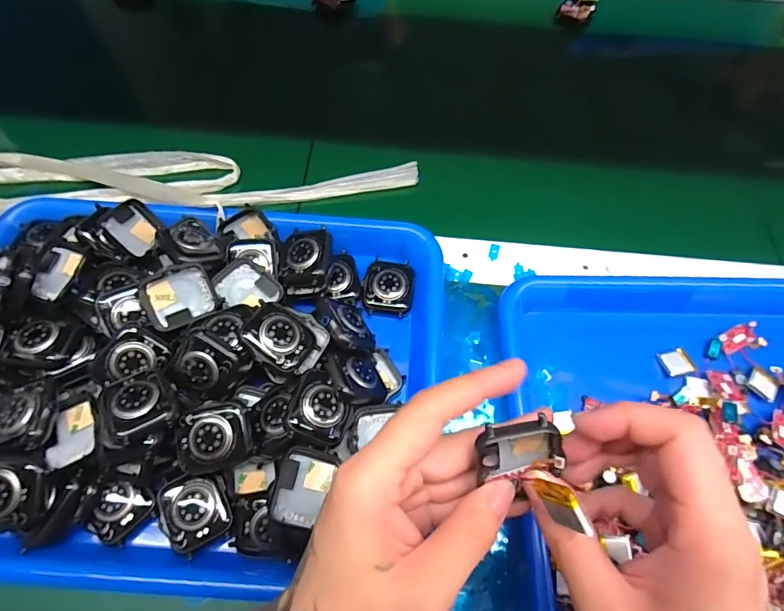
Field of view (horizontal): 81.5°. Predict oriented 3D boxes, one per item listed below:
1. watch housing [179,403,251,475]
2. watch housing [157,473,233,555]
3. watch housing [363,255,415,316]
[{"bbox_3d":[-0.104,0.078,0.265,0.039,0.010,0.037,-8,80,-4],"label":"watch housing"},{"bbox_3d":[-0.116,0.120,0.266,0.038,0.007,0.039,-22,67,-12],"label":"watch housing"},{"bbox_3d":[-0.002,-0.016,0.344,0.038,0.008,0.045,5,64,1],"label":"watch housing"}]

